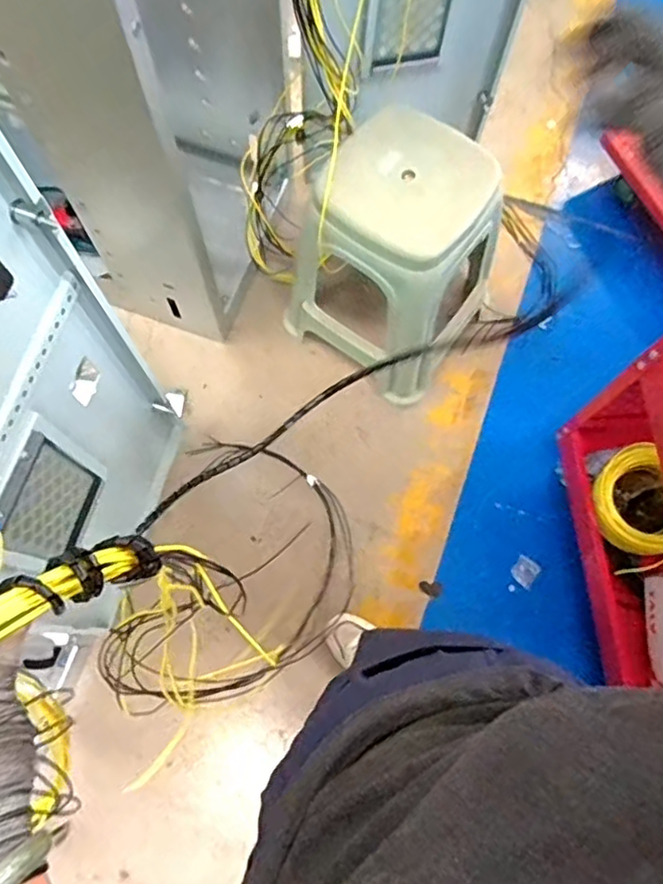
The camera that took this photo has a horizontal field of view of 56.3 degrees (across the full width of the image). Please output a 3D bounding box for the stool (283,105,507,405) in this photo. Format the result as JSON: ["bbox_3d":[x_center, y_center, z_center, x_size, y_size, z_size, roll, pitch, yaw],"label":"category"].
[{"bbox_3d":[0.144,-0.389,1.345,0.366,0.495,0.356,35,75,10],"label":"stool"}]

